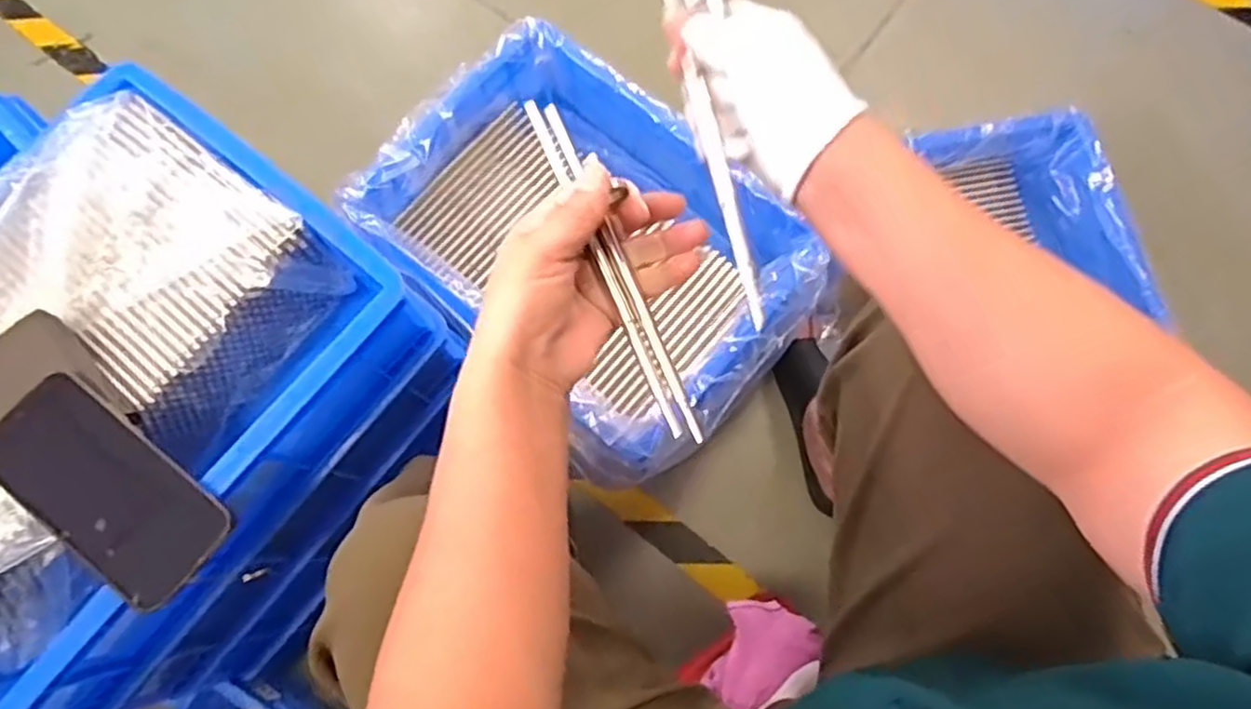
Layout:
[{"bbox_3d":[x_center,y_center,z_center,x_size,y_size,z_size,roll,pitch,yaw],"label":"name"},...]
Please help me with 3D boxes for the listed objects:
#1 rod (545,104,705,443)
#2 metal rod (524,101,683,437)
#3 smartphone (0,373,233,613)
[{"bbox_3d":[-0.001,-0.049,0.413,0.008,0.004,0.212,-24,82,-5],"label":"rod"},{"bbox_3d":[-0.013,-0.052,0.414,0.007,0.004,0.211,-24,82,-5],"label":"metal rod"},{"bbox_3d":[-0.329,0.085,0.461,0.152,0.012,0.072,41,73,0],"label":"smartphone"}]

